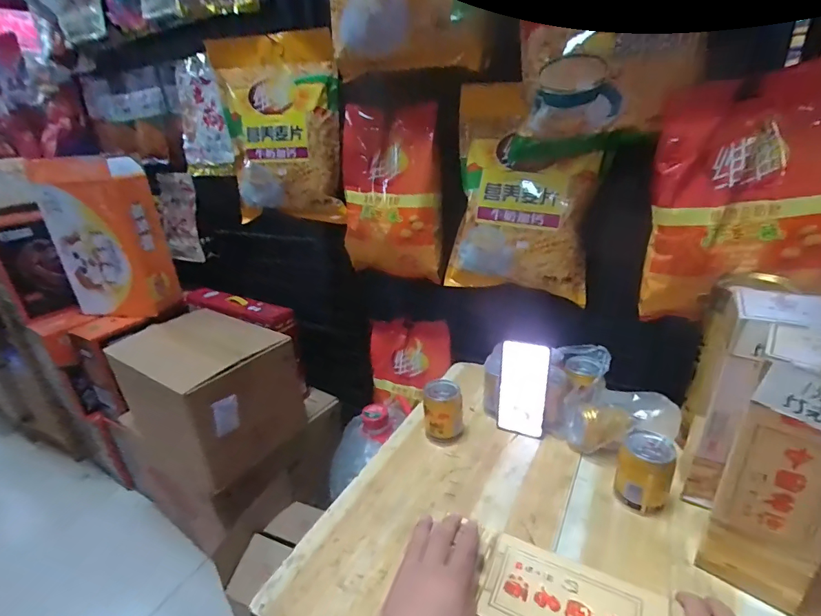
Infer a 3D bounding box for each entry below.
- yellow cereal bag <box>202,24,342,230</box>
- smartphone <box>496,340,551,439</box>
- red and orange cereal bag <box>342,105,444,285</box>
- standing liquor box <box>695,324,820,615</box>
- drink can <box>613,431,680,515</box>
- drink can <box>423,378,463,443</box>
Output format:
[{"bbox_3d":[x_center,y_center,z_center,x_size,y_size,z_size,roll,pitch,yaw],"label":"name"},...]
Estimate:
[{"bbox_3d":[-0.285,-0.378,0.913,0.273,0.353,0.086,7,26,25],"label":"yellow cereal bag"},{"bbox_3d":[0.185,0.136,0.691,0.075,0.161,0.008,8,14,24],"label":"smartphone"},{"bbox_3d":[-0.043,-0.239,0.890,0.225,0.338,0.056,9,16,24],"label":"red and orange cereal bag"},{"bbox_3d":[0.386,0.165,0.431,0.087,0.287,0.102,18,33,42],"label":"standing liquor box"},{"bbox_3d":[0.309,0.220,0.556,0.063,0.093,0.058,-4,24,2],"label":"drink can"},{"bbox_3d":[0.055,0.176,0.703,0.064,0.091,0.063,-2,24,6],"label":"drink can"}]

